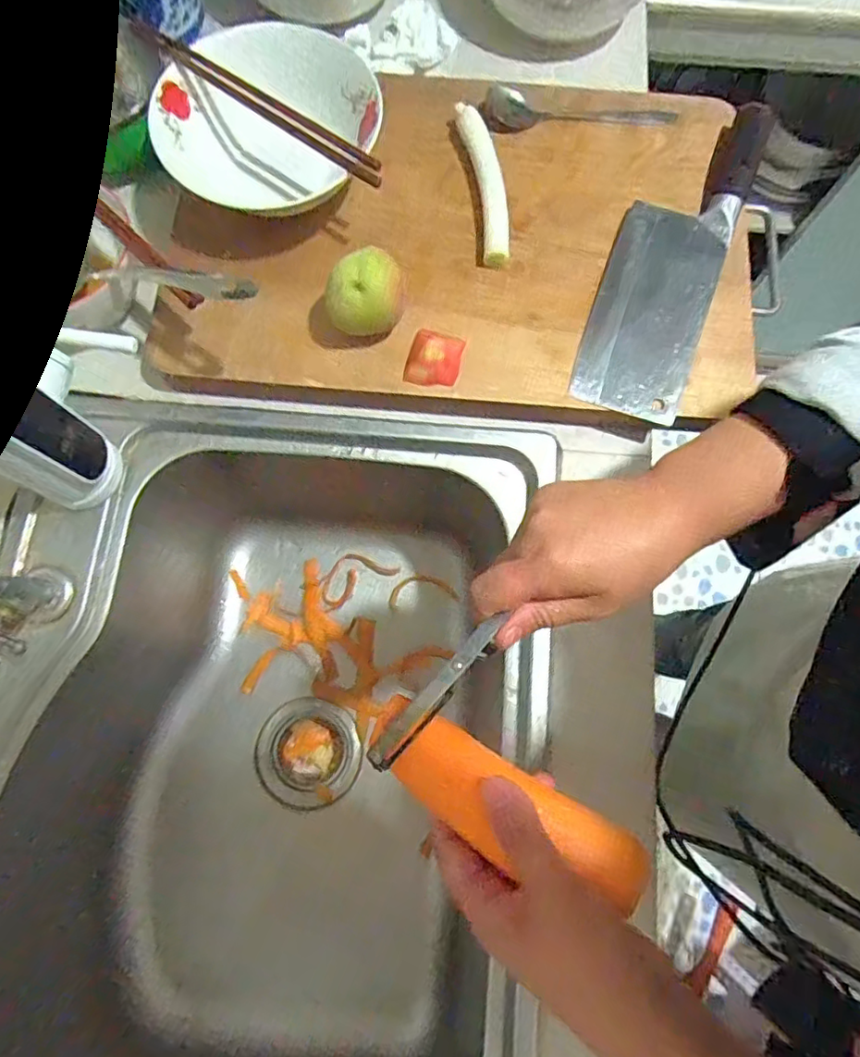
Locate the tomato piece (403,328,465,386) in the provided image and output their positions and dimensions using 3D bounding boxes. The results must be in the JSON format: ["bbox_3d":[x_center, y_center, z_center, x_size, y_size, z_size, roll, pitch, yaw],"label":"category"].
[{"bbox_3d":[0.004,-0.134,0.443,0.040,0.014,0.047,13,78,2],"label":"tomato piece"}]

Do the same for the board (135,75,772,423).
[{"bbox_3d":[0.028,-0.251,0.492,0.472,0.034,0.312,6,78,1],"label":"board"}]

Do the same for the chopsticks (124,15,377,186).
[{"bbox_3d":[-0.135,-0.327,0.437,0.244,0.013,0.015,35,78,8],"label":"chopsticks"}]

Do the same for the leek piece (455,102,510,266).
[{"bbox_3d":[0.047,-0.288,0.474,0.026,0.021,0.148,-9,78,-2],"label":"leek piece"}]

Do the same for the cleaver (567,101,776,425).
[{"bbox_3d":[0.198,-0.226,0.469,0.086,0.023,0.292,20,77,5],"label":"cleaver"}]

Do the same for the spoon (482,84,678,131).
[{"bbox_3d":[0.133,-0.367,0.509,0.169,0.011,0.038,7,78,1],"label":"spoon"}]

